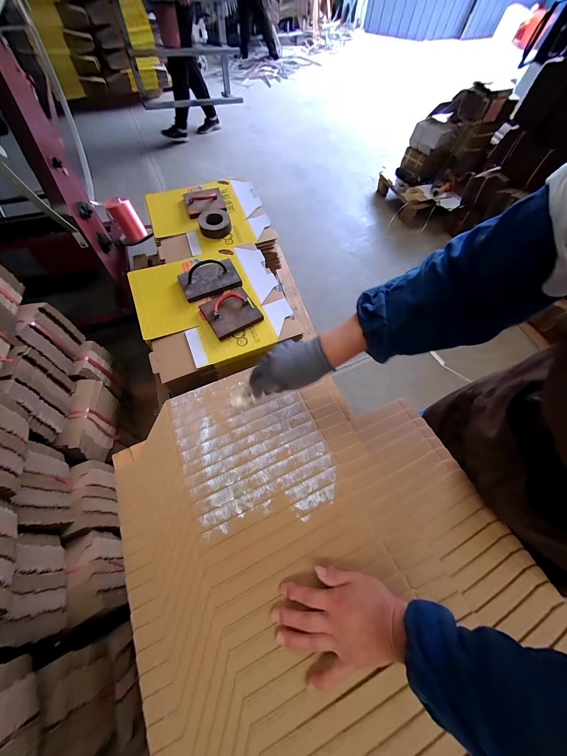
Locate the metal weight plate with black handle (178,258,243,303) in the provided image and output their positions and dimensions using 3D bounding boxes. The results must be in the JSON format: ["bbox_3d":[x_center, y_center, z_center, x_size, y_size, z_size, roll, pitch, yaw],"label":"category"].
[{"bbox_3d":[-0.314,-0.434,1.014,0.236,0.087,0.155,-23,68,-12],"label":"metal weight plate with black handle"}]

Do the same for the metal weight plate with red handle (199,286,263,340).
[{"bbox_3d":[-0.212,-0.271,0.970,0.195,0.038,0.202,-29,70,-14],"label":"metal weight plate with red handle"}]

